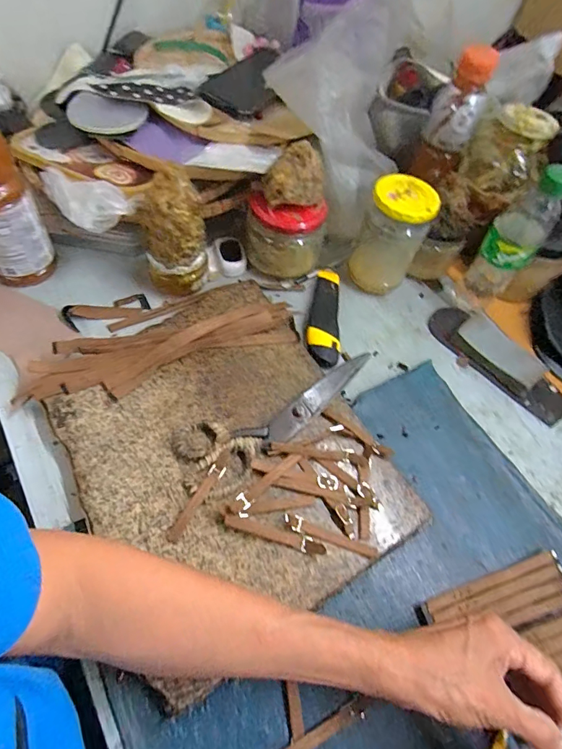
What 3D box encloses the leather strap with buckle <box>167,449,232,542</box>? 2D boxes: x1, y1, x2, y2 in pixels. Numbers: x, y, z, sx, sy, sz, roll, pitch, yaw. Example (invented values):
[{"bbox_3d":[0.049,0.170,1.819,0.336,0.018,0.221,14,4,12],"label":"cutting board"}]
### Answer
[{"bbox_3d":[-0.069,0.103,0.349,0.012,0.008,0.084,29,60,13],"label":"leather strap with buckle"}]

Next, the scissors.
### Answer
[{"bbox_3d":[-0.004,0.033,0.396,0.215,0.011,0.070,-35,67,-23],"label":"scissors"}]

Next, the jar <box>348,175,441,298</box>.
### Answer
[{"bbox_3d":[0.135,-0.165,0.507,0.075,0.137,0.065,23,59,10],"label":"jar"}]

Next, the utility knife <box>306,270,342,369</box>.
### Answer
[{"bbox_3d":[0.053,-0.071,0.510,0.039,0.021,0.146,6,58,-1],"label":"utility knife"}]

